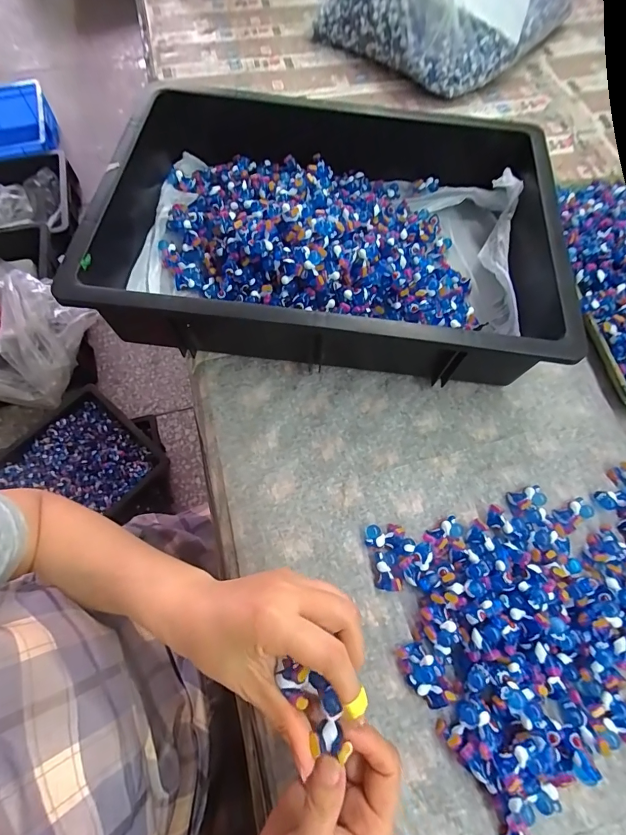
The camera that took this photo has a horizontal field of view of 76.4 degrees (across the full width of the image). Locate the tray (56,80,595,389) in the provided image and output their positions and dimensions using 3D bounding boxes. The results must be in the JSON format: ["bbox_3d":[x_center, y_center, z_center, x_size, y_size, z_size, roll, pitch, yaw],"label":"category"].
[{"bbox_3d":[0.016,-0.197,0.422,0.444,0.094,0.313,7,67,0],"label":"tray"}]

